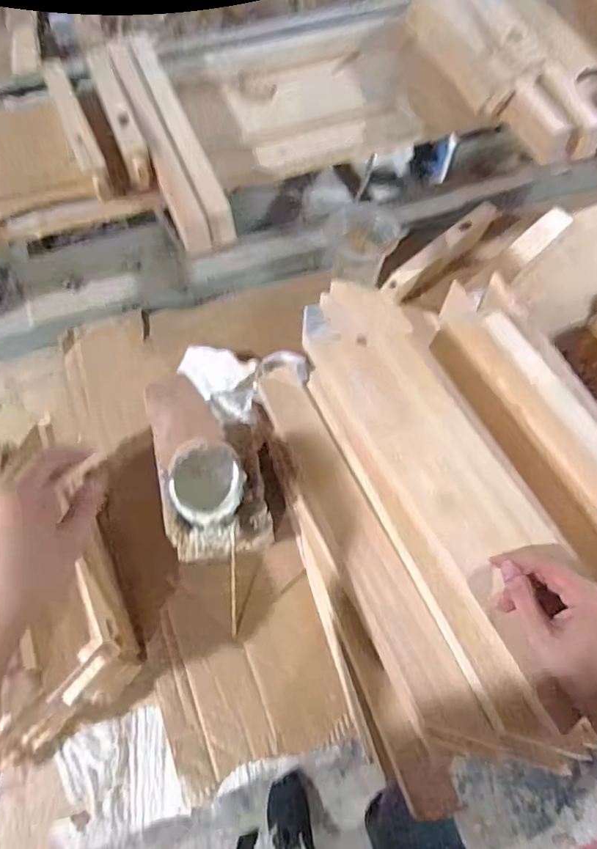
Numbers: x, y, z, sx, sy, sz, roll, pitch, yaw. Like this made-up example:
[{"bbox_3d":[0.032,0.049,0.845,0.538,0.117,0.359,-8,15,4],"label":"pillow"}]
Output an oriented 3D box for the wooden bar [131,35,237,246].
[{"bbox_3d":[-0.160,-0.388,0.721,0.033,0.052,0.376,-20,64,-11],"label":"wooden bar"}]

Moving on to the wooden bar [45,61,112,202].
[{"bbox_3d":[-0.291,-0.393,0.705,0.029,0.055,0.250,-22,65,-12],"label":"wooden bar"}]

